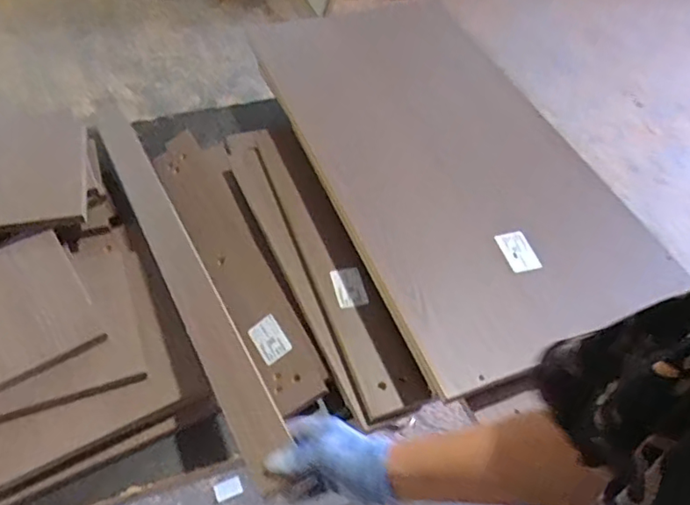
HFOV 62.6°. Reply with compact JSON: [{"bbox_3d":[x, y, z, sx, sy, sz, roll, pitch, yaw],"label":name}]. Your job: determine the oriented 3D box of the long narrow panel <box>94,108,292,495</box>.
[{"bbox_3d":[-0.210,-0.002,0.695,0.048,0.019,0.620,-25,54,-17],"label":"long narrow panel"}]

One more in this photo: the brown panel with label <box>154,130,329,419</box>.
[{"bbox_3d":[-0.156,-0.003,0.801,0.097,0.021,0.486,-20,57,-20],"label":"brown panel with label"}]

